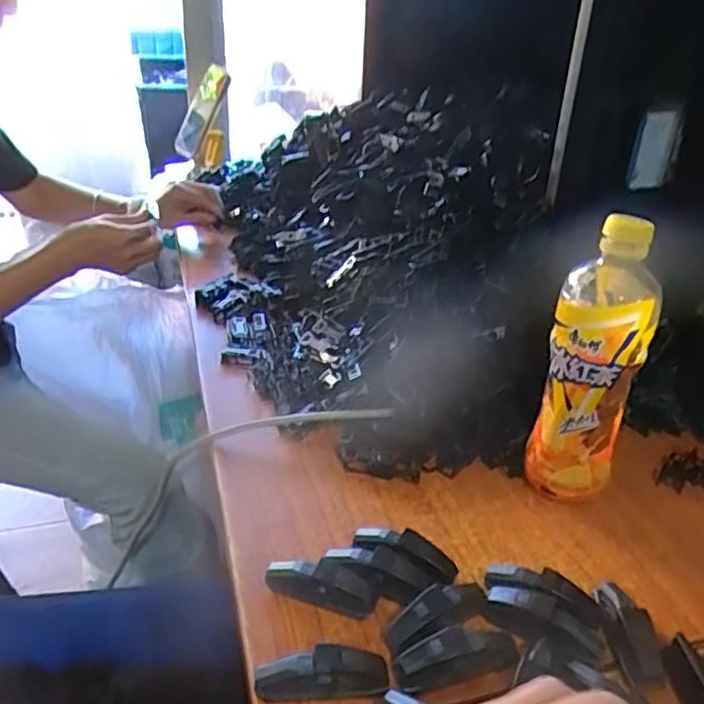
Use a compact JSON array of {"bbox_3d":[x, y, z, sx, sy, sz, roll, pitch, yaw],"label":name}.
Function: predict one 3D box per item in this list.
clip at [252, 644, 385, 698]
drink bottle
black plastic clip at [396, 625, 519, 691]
[{"bbox_3d":[-0.017,0.177,0.361,0.072,0.027,0.016,2,31,-3],"label":"clip"},{"bbox_3d":[0.178,0.005,0.480,0.061,0.197,0.072,15,32,19],"label":"drink bottle"},{"bbox_3d":[0.060,0.173,0.372,0.068,0.013,0.025,-5,32,-13],"label":"black plastic clip"}]

